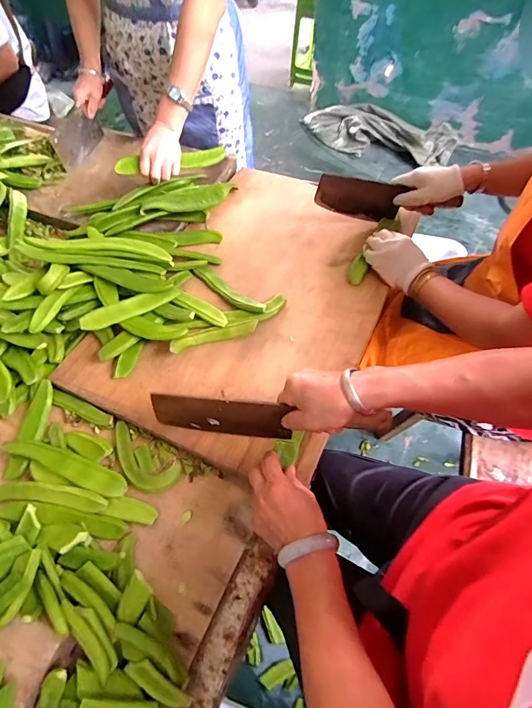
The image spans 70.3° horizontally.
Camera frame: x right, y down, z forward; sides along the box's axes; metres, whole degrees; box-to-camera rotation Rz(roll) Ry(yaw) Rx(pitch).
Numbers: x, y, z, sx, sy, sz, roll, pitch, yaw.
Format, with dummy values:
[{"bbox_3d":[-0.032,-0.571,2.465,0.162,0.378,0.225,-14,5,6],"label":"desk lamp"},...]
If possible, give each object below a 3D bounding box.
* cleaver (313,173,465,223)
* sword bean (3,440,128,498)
[{"bbox_3d":[0.234,-0.299,0.729,0.271,0.079,0.018,5,56,5],"label":"cleaver"},{"bbox_3d":[-0.276,0.149,0.516,0.184,0.014,0.033,17,57,13],"label":"sword bean"}]

